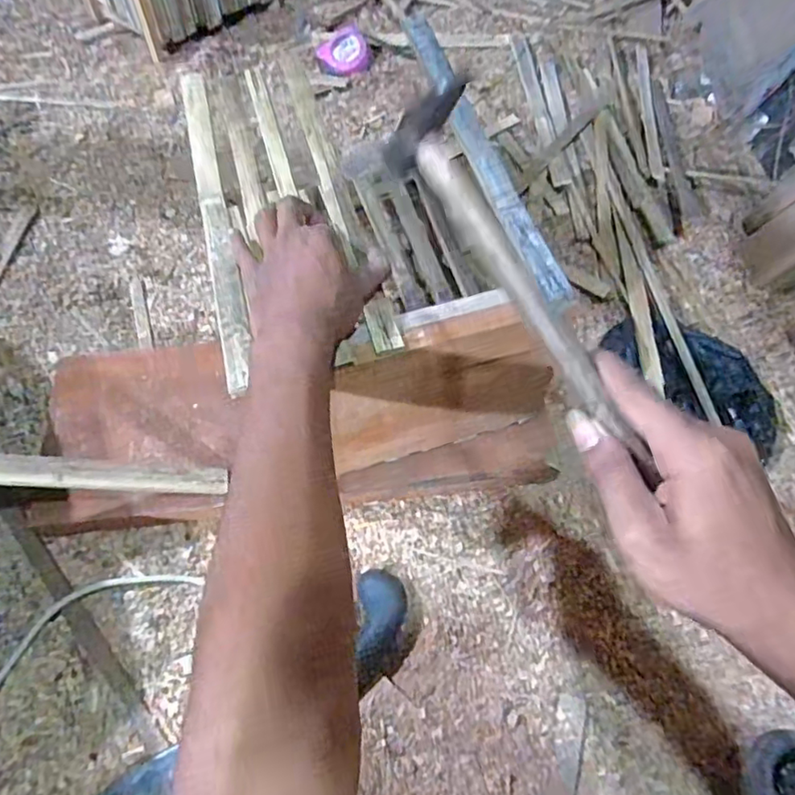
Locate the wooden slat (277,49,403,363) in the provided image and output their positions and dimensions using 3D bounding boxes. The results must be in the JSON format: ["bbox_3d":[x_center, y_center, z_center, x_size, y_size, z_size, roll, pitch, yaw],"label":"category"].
[{"bbox_3d":[-0.059,-0.194,0.532,0.022,0.011,0.383,-15,60,-7],"label":"wooden slat"}]

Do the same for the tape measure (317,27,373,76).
[{"bbox_3d":[-0.091,-0.596,1.026,0.089,0.033,0.078,-3,63,-2],"label":"tape measure"}]

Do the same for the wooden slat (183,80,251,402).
[{"bbox_3d":[-0.160,-0.168,0.517,0.023,0.012,0.383,-14,64,-7],"label":"wooden slat"}]

